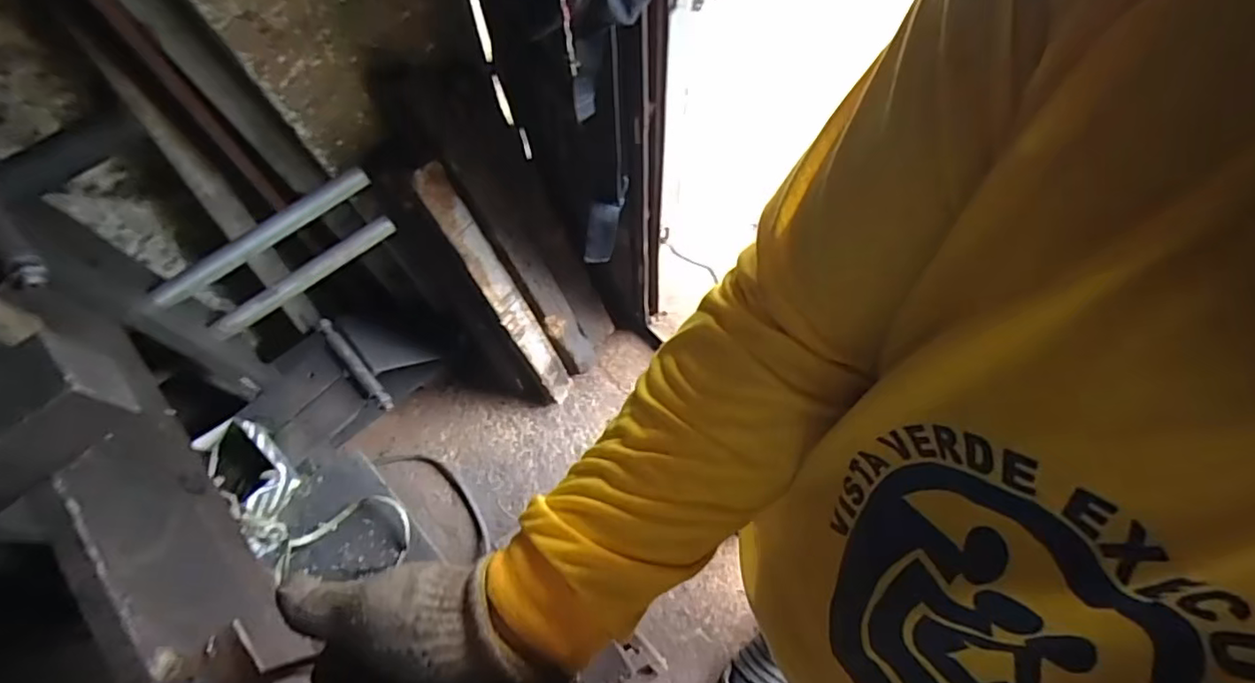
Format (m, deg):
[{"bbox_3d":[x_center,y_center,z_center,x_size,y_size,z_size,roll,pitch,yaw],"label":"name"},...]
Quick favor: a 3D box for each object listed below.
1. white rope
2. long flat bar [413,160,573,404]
[{"bbox_3d":[-0.494,0.240,0.878,0.355,0.088,0.154,26,72,11],"label":"white rope"},{"bbox_3d":[-0.221,-0.072,1.139,0.066,0.622,0.023,-39,52,-13],"label":"long flat bar"}]

